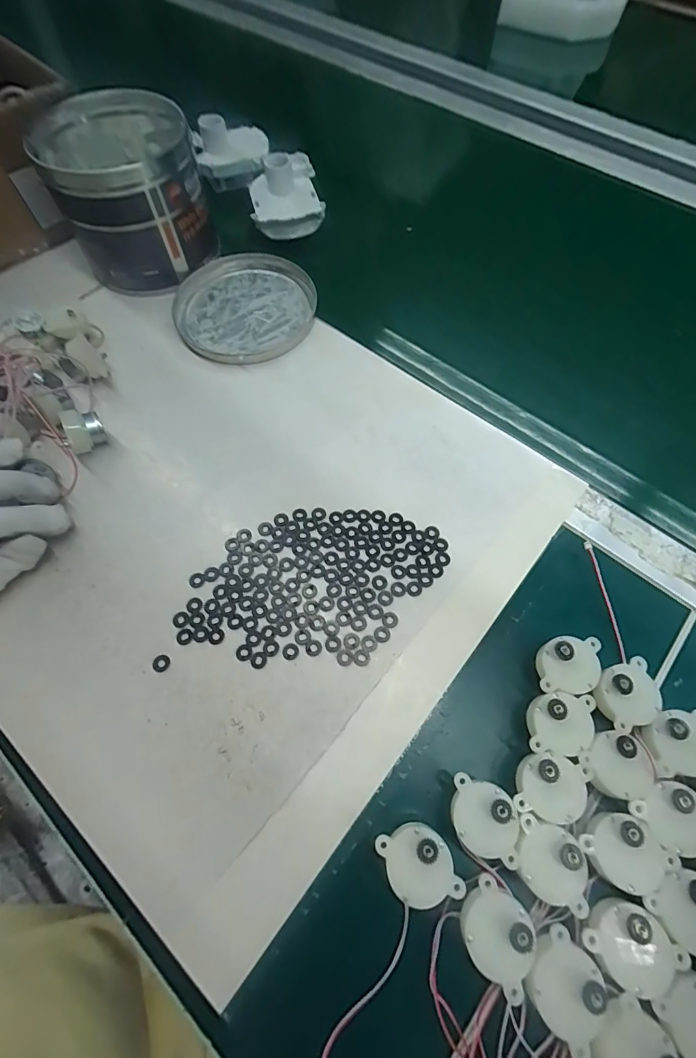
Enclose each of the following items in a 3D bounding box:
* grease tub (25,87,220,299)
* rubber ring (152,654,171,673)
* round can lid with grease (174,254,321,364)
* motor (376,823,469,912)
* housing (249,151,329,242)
[{"bbox_3d":[-0.199,-0.306,0.399,0.122,0.109,0.135,-26,68,-11],"label":"grease tub"},{"bbox_3d":[-0.119,0.085,0.270,0.011,0.004,0.011,0,65,0],"label":"rubber ring"},{"bbox_3d":[-0.097,-0.211,0.404,0.127,0.013,0.132,-9,66,-4],"label":"round can lid with grease"},{"bbox_3d":[0.035,0.169,0.218,0.032,0.031,0.034,-20,67,-9],"label":"motor"},{"bbox_3d":[-0.065,-0.349,0.447,0.072,0.054,0.079,-12,66,-5],"label":"housing"}]

